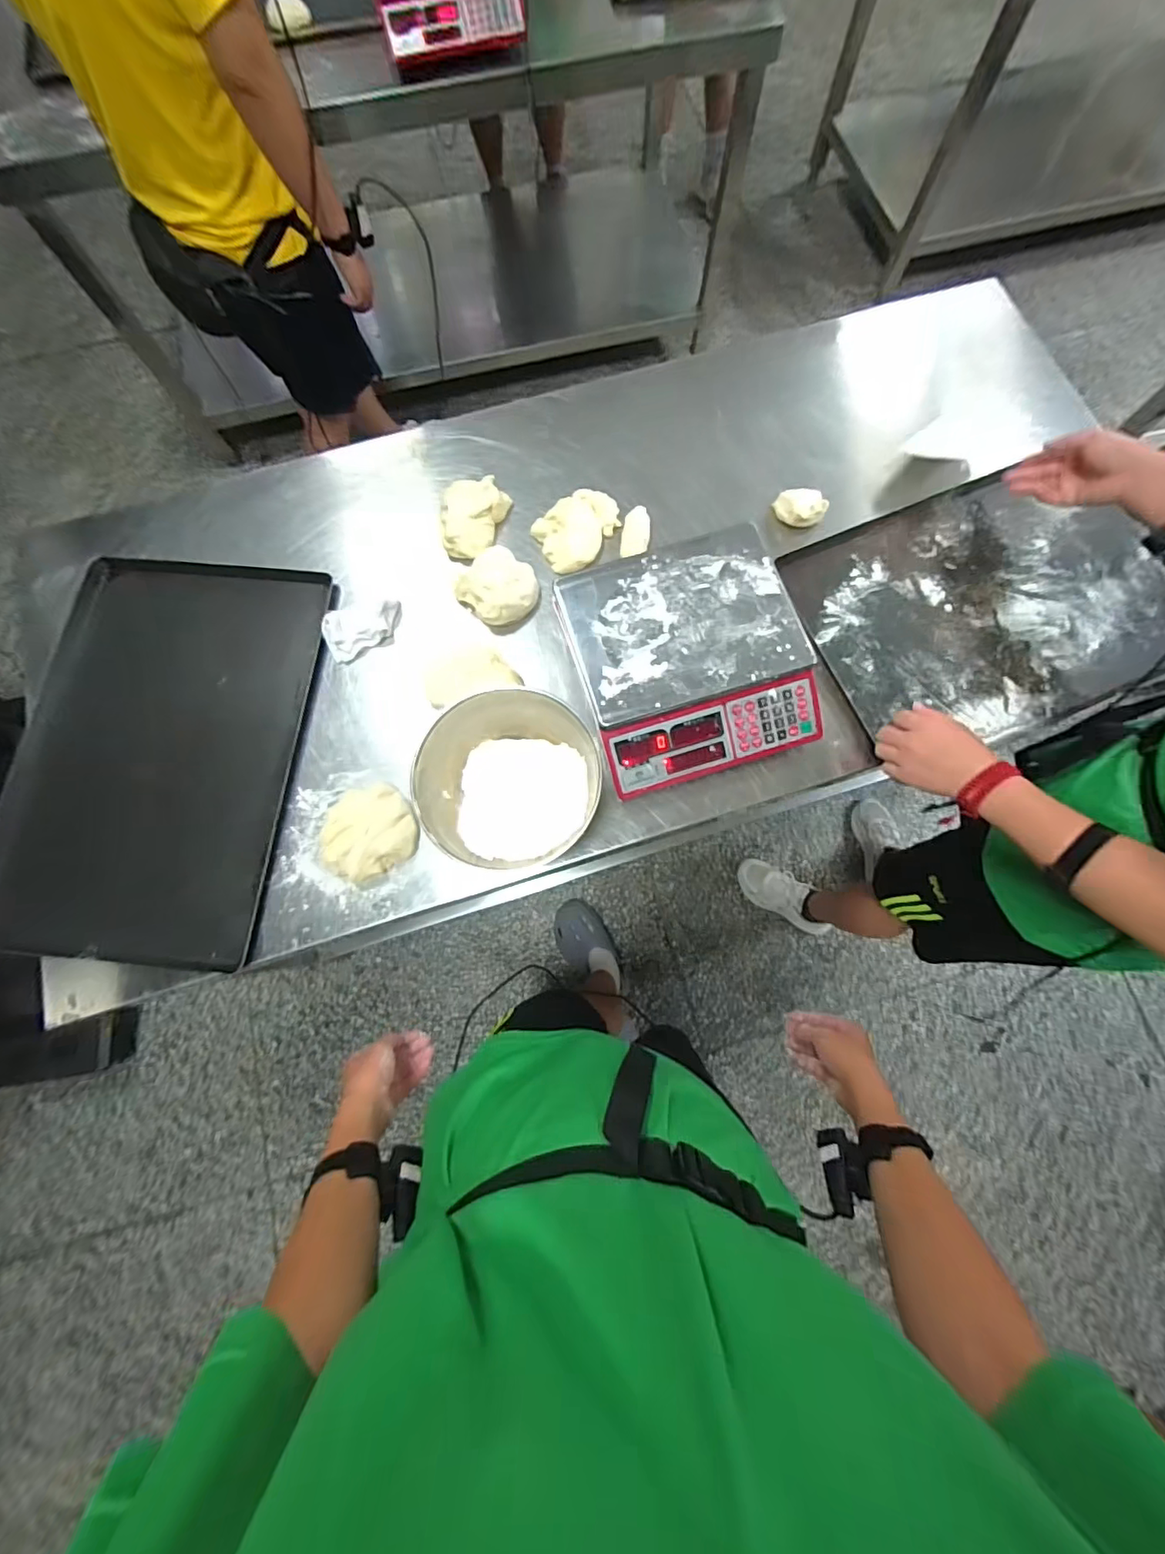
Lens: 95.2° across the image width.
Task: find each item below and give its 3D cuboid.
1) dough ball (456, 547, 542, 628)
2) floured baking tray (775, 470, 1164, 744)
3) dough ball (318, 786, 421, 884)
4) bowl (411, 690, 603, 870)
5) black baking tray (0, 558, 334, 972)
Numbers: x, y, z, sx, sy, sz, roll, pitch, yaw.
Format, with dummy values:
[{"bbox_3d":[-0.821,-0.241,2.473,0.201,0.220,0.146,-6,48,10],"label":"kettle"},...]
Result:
[{"bbox_3d":[-0.128,-0.297,0.822,0.116,0.055,0.112,0,76,1],"label":"dough ball"},{"bbox_3d":[0.632,-0.276,0.812,0.558,0.033,0.396,-21,77,-4],"label":"floured baking tray"},{"bbox_3d":[-0.297,0.070,0.738,0.126,0.039,0.131,0,76,1],"label":"dough ball"},{"bbox_3d":[-0.100,0.018,0.722,0.197,0.165,0.199,9,77,3],"label":"bowl"},{"bbox_3d":[-0.627,-0.047,0.792,0.408,0.035,0.613,5,76,2],"label":"black baking tray"}]

